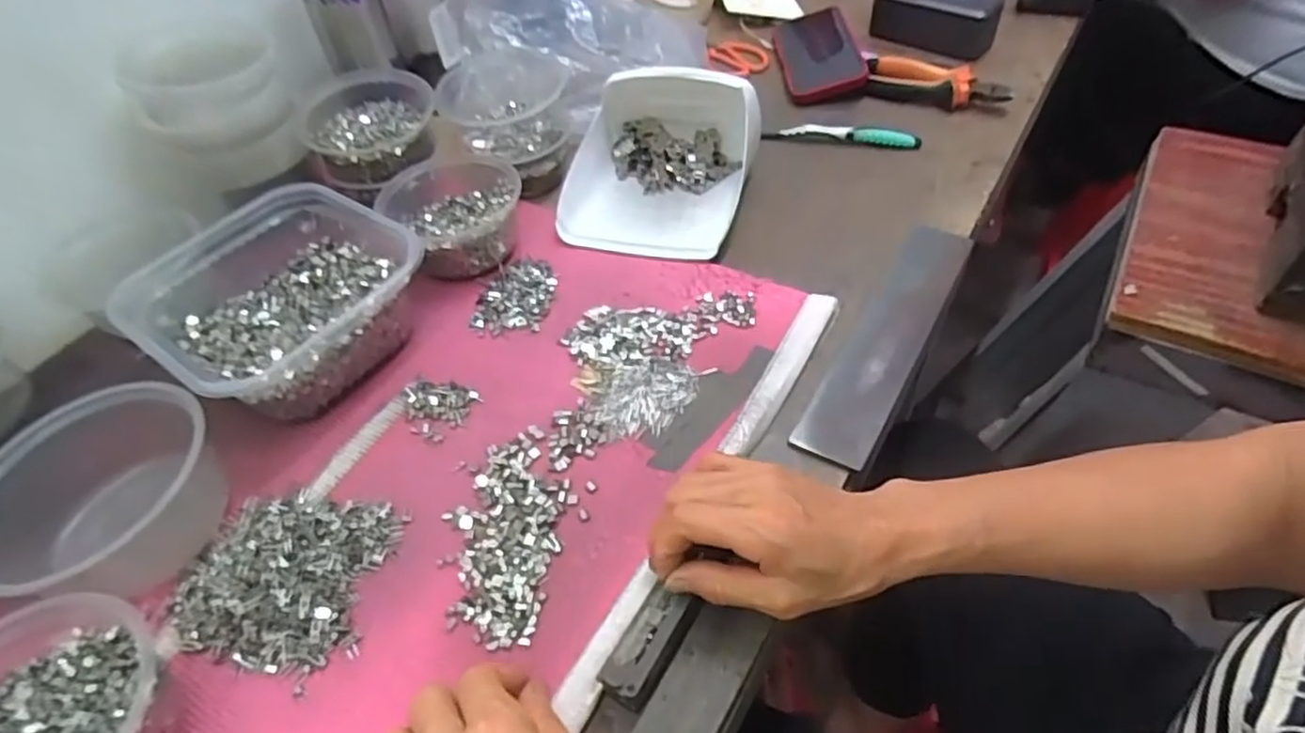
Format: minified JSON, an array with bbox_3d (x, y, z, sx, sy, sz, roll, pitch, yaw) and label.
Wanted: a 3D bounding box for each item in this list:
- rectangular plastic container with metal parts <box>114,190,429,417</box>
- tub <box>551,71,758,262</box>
[{"bbox_3d":[-0.272,-0.047,0.509,0.164,0.069,0.172,30,59,27],"label":"rectangular plastic container with metal parts"},{"bbox_3d":[0.006,-0.188,0.602,0.157,0.080,0.178,8,51,13],"label":"tub"}]

